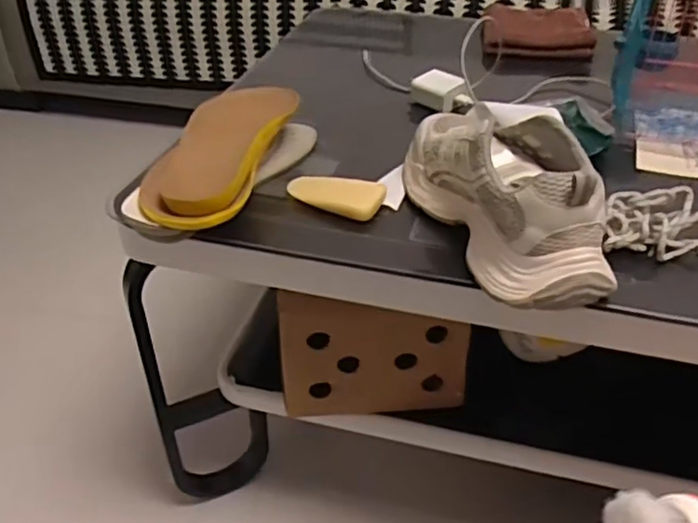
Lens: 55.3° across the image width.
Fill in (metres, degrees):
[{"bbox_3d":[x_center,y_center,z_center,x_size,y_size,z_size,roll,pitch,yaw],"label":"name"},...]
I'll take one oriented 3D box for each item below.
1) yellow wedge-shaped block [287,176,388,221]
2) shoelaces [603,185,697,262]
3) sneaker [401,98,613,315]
[{"bbox_3d":[-0.013,-0.061,0.606,0.089,0.013,0.042,12,39,14],"label":"yellow wedge-shaped block"},{"bbox_3d":[0.261,-0.031,0.562,0.092,0.043,0.052,4,37,4],"label":"shoelaces"},{"bbox_3d":[0.125,-0.067,0.541,0.095,0.094,0.236,-12,39,-16],"label":"sneaker"}]

